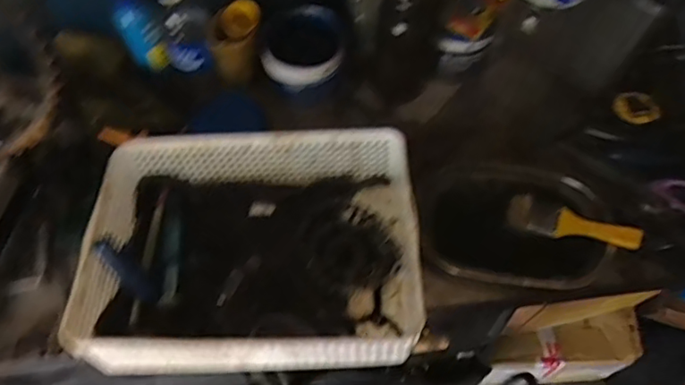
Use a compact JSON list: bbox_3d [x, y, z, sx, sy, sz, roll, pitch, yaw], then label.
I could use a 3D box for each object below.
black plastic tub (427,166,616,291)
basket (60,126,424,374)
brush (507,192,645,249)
[{"bbox_3d":[0.201,0.041,0.659,0.193,0.039,0.154,9,60,7],"label":"black plastic tub"},{"bbox_3d":[-0.094,0.055,0.601,0.329,0.086,0.248,-2,59,0],"label":"basket"},{"bbox_3d":[0.265,0.034,0.651,0.143,0.022,0.043,16,56,27],"label":"brush"}]

